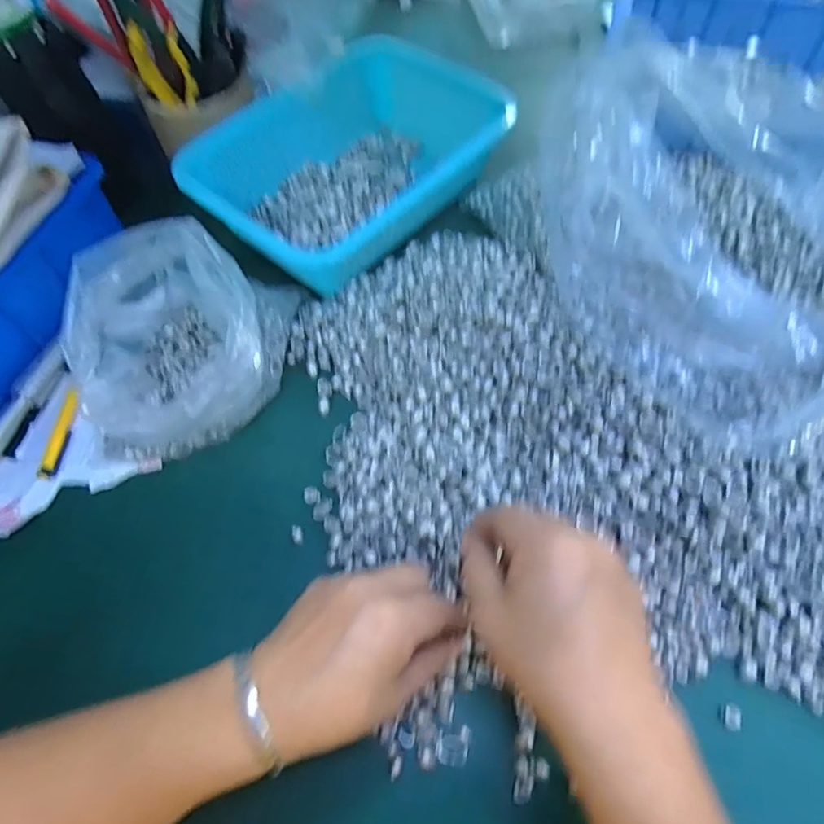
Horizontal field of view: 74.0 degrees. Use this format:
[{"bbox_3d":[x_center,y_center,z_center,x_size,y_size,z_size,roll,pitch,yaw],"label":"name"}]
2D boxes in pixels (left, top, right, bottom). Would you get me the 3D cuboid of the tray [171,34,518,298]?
[{"bbox_3d":[-0.065,-0.225,0.498,0.175,0.064,0.250,40,71,22],"label":"tray"}]

